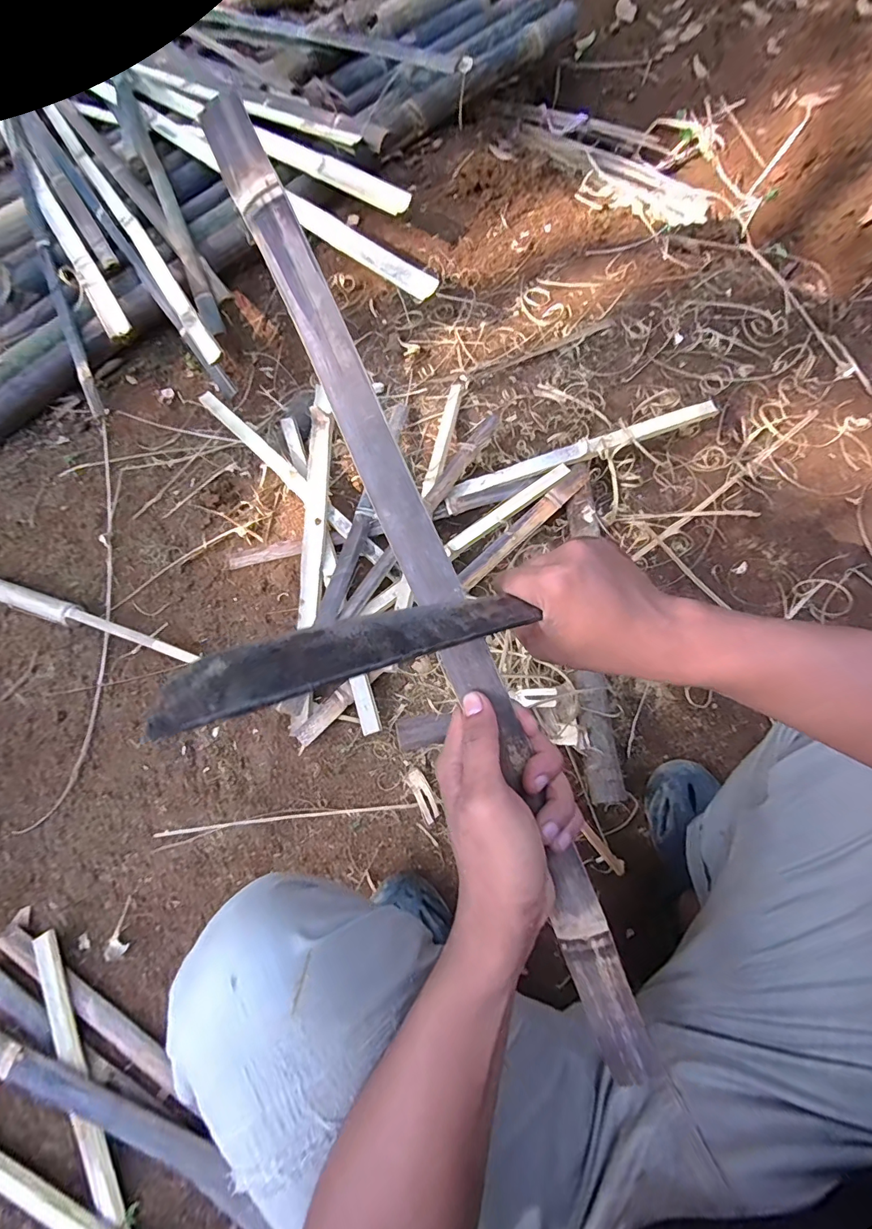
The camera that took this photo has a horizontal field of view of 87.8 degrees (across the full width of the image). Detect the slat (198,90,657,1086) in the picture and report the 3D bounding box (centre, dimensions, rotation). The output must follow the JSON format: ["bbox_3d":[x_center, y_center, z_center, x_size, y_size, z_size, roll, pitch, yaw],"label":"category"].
[{"bbox_3d":[-0.004,-0.023,0.273,0.030,0.011,0.621,-23,89,-7],"label":"slat"}]

